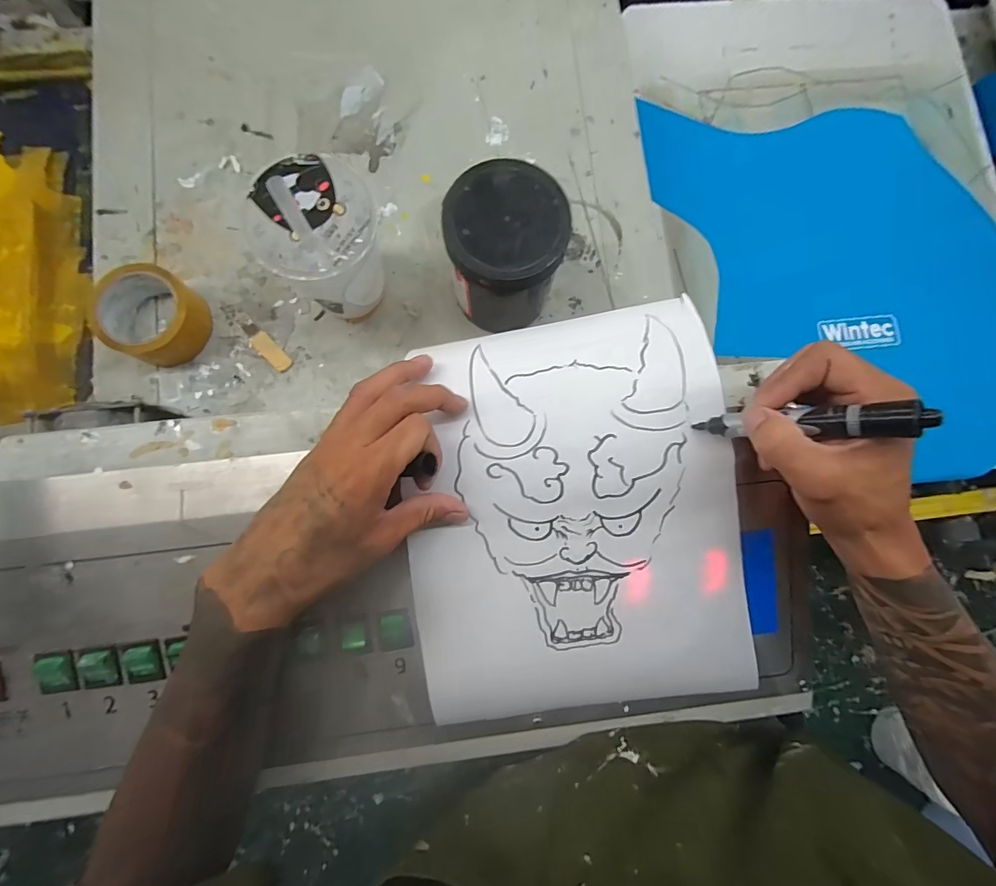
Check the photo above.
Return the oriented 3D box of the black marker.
[{"bbox_3d":[0.186,-0.013,0.278,0.012,0.128,0.017,15,81,-37],"label":"black marker"}]

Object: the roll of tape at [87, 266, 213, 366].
[{"bbox_3d":[-0.384,-0.141,0.492,0.096,0.052,0.089,0,83,-2],"label":"roll of tape"}]

